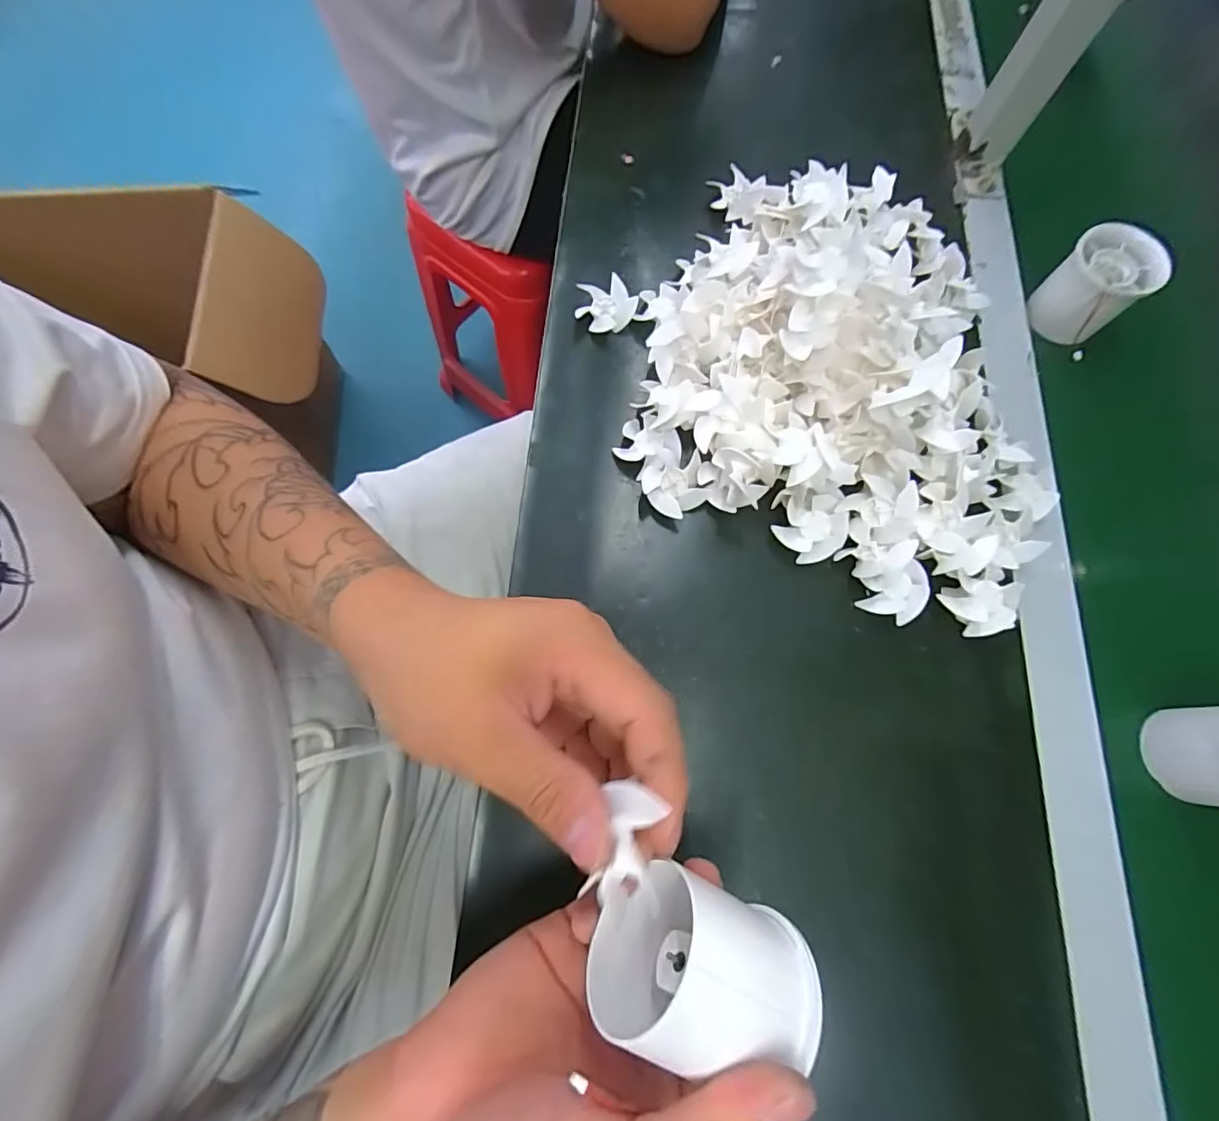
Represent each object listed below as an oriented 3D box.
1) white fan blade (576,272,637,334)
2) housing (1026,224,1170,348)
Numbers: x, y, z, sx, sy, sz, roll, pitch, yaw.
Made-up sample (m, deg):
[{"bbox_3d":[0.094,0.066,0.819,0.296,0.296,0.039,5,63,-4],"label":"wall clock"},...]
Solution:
[{"bbox_3d":[-0.003,-0.177,0.377,0.039,0.013,0.039,-32,75,-10],"label":"white fan blade"},{"bbox_3d":[0.330,-0.187,0.372,0.053,0.056,0.053,0,72,0],"label":"housing"}]

